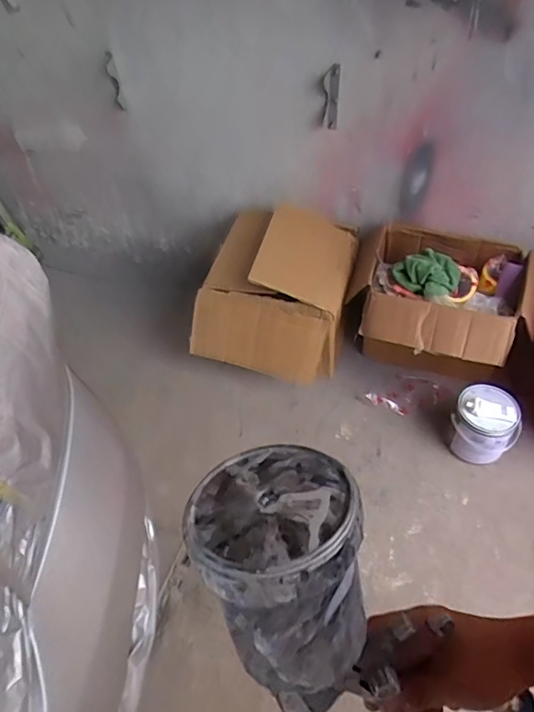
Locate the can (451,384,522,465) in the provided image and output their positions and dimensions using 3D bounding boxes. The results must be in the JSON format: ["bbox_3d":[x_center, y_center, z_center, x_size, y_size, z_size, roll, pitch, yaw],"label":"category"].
[{"bbox_3d":[0.592,0.186,1.419,0.162,0.172,0.169,-2,46,2],"label":"can"}]

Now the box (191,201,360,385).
[{"bbox_3d":[0.034,-0.198,1.643,0.443,0.376,0.428,7,47,10],"label":"box"}]

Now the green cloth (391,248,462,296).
[{"bbox_3d":[0.449,-0.232,1.438,0.152,0.083,0.152,-33,53,-25],"label":"green cloth"}]

